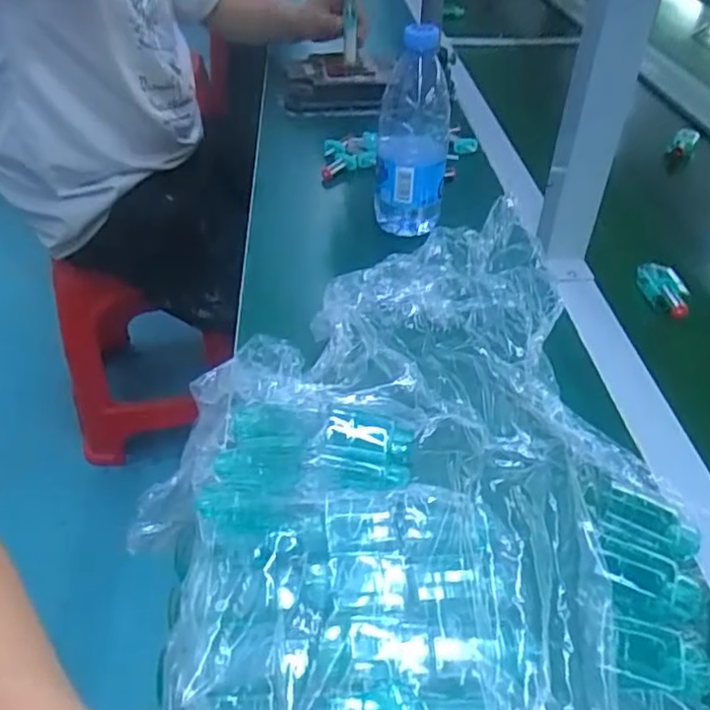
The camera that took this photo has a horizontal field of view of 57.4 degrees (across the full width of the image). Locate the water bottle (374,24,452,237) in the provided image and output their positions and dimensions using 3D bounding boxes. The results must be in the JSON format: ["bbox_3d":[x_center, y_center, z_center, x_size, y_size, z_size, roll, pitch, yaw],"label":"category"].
[{"bbox_3d":[0.058,-0.218,0.653,0.072,0.188,0.068,6,41,6],"label":"water bottle"}]

